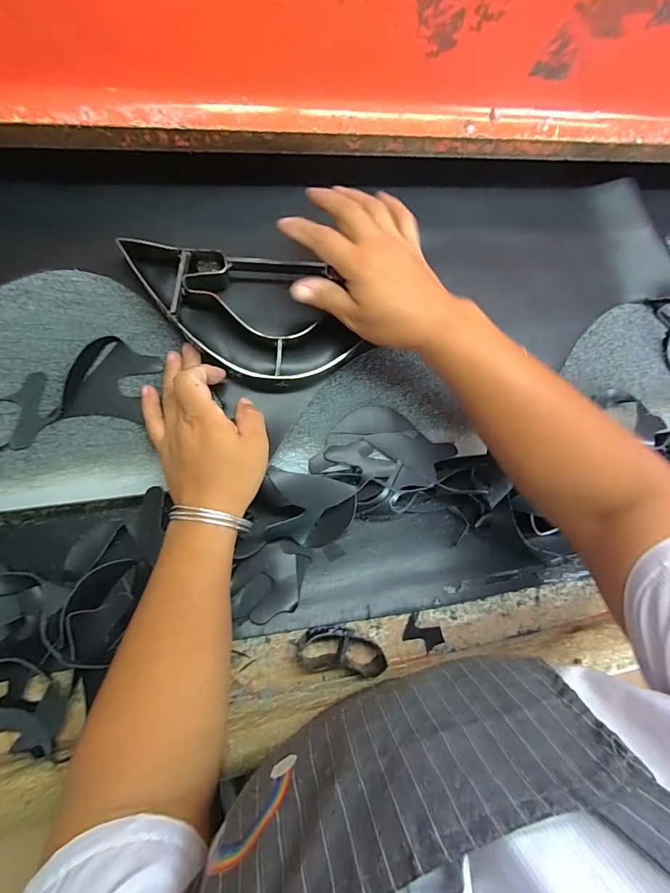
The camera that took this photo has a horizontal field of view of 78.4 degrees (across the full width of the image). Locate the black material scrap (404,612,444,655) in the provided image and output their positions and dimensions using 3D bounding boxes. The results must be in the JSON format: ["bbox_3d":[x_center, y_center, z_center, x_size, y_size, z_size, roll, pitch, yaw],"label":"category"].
[{"bbox_3d":[0.089,0.187,0.408,0.040,0.005,0.028,31,83,-8],"label":"black material scrap"}]

